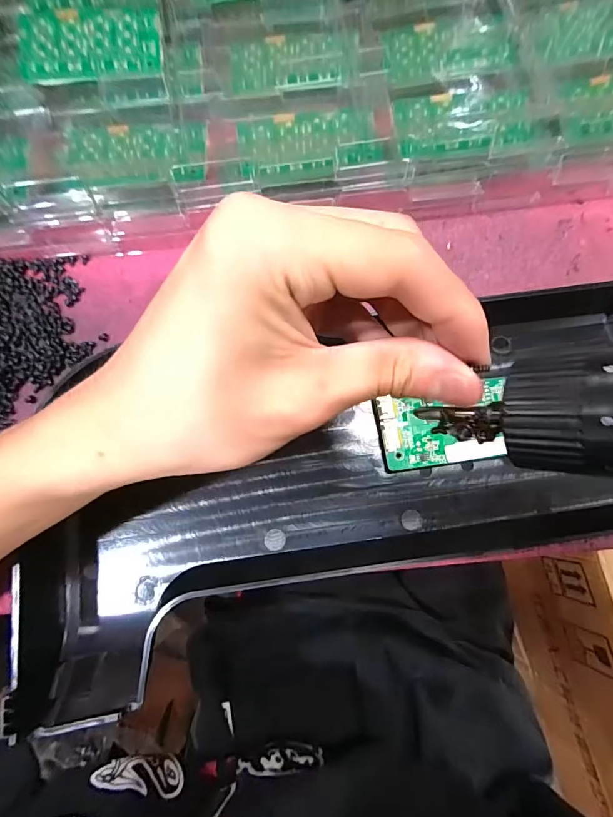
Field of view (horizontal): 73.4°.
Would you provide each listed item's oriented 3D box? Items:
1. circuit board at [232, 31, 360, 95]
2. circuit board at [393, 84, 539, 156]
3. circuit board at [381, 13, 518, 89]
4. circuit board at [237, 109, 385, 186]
[{"bbox_3d":[-0.009,-0.250,0.296,0.089,0.012,0.050,-3,78,-3],"label":"circuit board"},{"bbox_3d":[0.109,-0.201,0.285,0.092,0.011,0.047,-8,78,-4],"label":"circuit board"},{"bbox_3d":[0.103,-0.265,0.300,0.091,0.007,0.050,-8,81,4],"label":"circuit board"},{"bbox_3d":[0.003,-0.179,0.280,0.094,0.009,0.048,-9,78,-4],"label":"circuit board"}]

